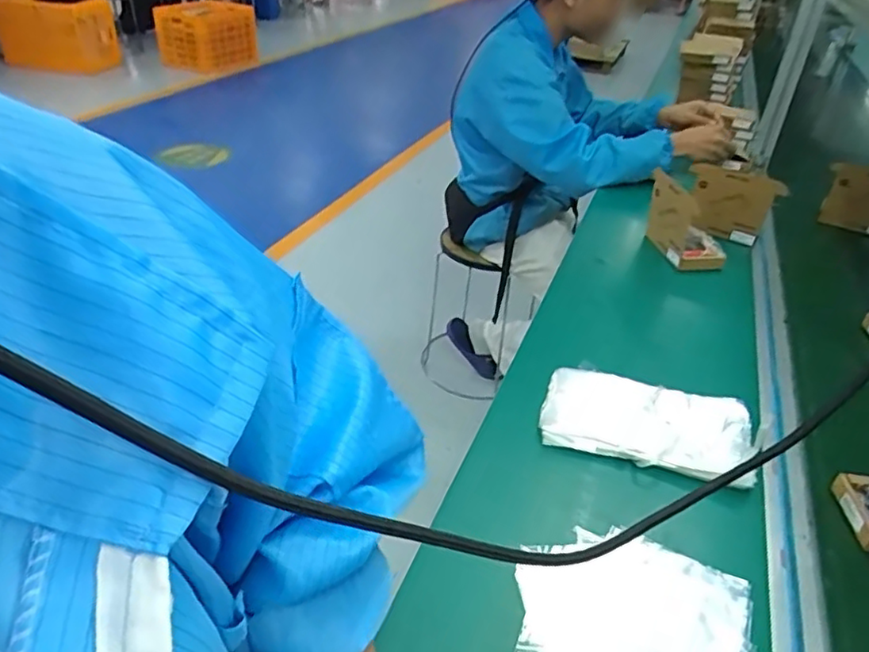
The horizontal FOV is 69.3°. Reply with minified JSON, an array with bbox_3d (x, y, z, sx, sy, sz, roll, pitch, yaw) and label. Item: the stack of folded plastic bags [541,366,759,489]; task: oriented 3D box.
[{"bbox_3d":[0.233,0.105,0.699,0.218,0.026,0.122,11,35,11],"label":"stack of folded plastic bags"}]

